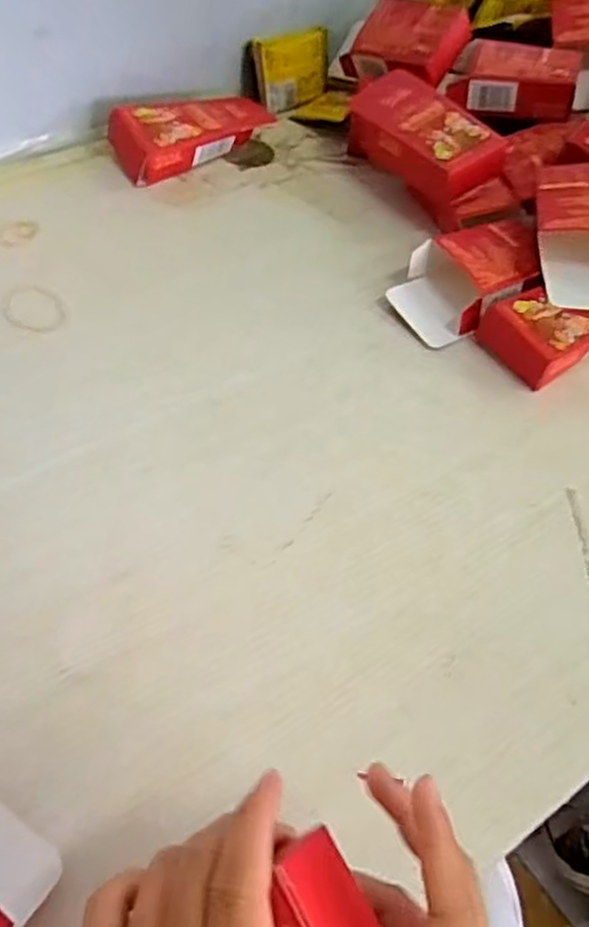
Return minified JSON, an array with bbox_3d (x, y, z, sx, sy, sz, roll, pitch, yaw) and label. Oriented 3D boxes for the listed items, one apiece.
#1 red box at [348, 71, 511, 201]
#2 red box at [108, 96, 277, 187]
[{"bbox_3d":[0.117,-0.308,0.699,0.089,0.045,0.154,-36,65,-29],"label":"red box"},{"bbox_3d":[-0.098,-0.329,0.730,0.169,0.045,0.074,-32,63,-27],"label":"red box"}]

